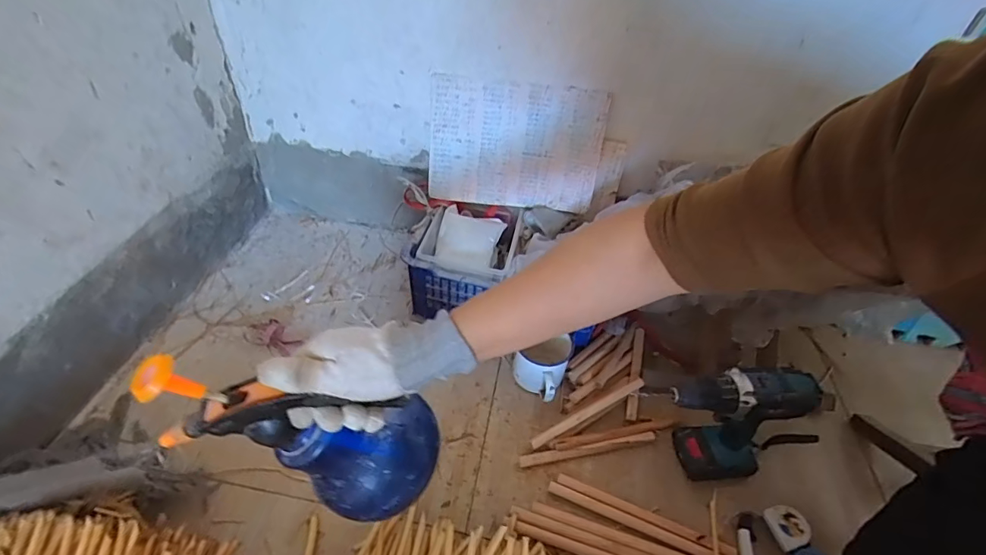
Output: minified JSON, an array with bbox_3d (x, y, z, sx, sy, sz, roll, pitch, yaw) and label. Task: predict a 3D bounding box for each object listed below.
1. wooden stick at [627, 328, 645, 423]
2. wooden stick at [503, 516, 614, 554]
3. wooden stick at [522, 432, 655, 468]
[{"bbox_3d":[0.247,0.163,0.791,0.017,0.009,0.168,13,58,8],"label":"wooden stick"},{"bbox_3d":[0.134,0.362,0.599,0.245,0.010,0.014,15,43,10],"label":"wooden stick"},{"bbox_3d":[0.148,0.266,0.706,0.217,0.020,0.015,-5,44,-12],"label":"wooden stick"}]

